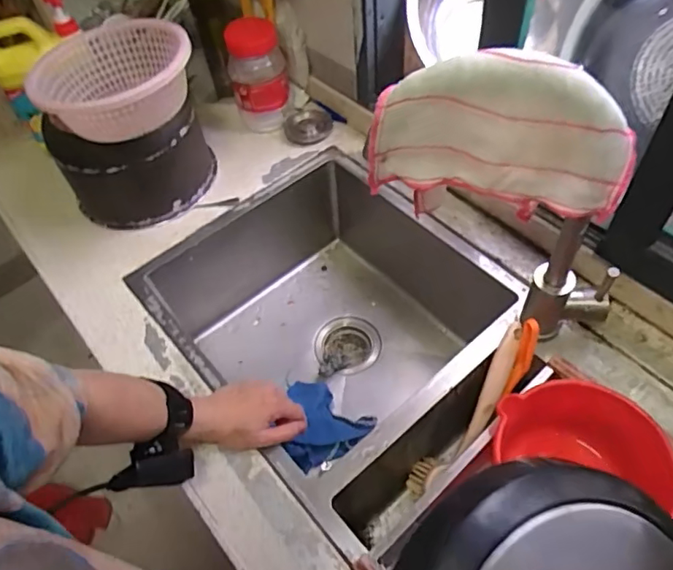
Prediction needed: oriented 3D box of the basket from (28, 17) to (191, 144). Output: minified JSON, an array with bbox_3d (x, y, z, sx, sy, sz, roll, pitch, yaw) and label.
[{"bbox_3d":[-0.288,-0.268,0.721,0.195,0.092,0.213,-20,54,-9],"label":"basket"}]

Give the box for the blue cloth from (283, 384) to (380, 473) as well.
[{"bbox_3d":[-0.032,0.203,0.814,0.130,0.041,0.121,37,65,27],"label":"blue cloth"}]

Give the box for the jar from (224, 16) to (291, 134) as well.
[{"bbox_3d":[-0.129,-0.348,0.897,0.088,0.178,0.082,-3,54,3],"label":"jar"}]

